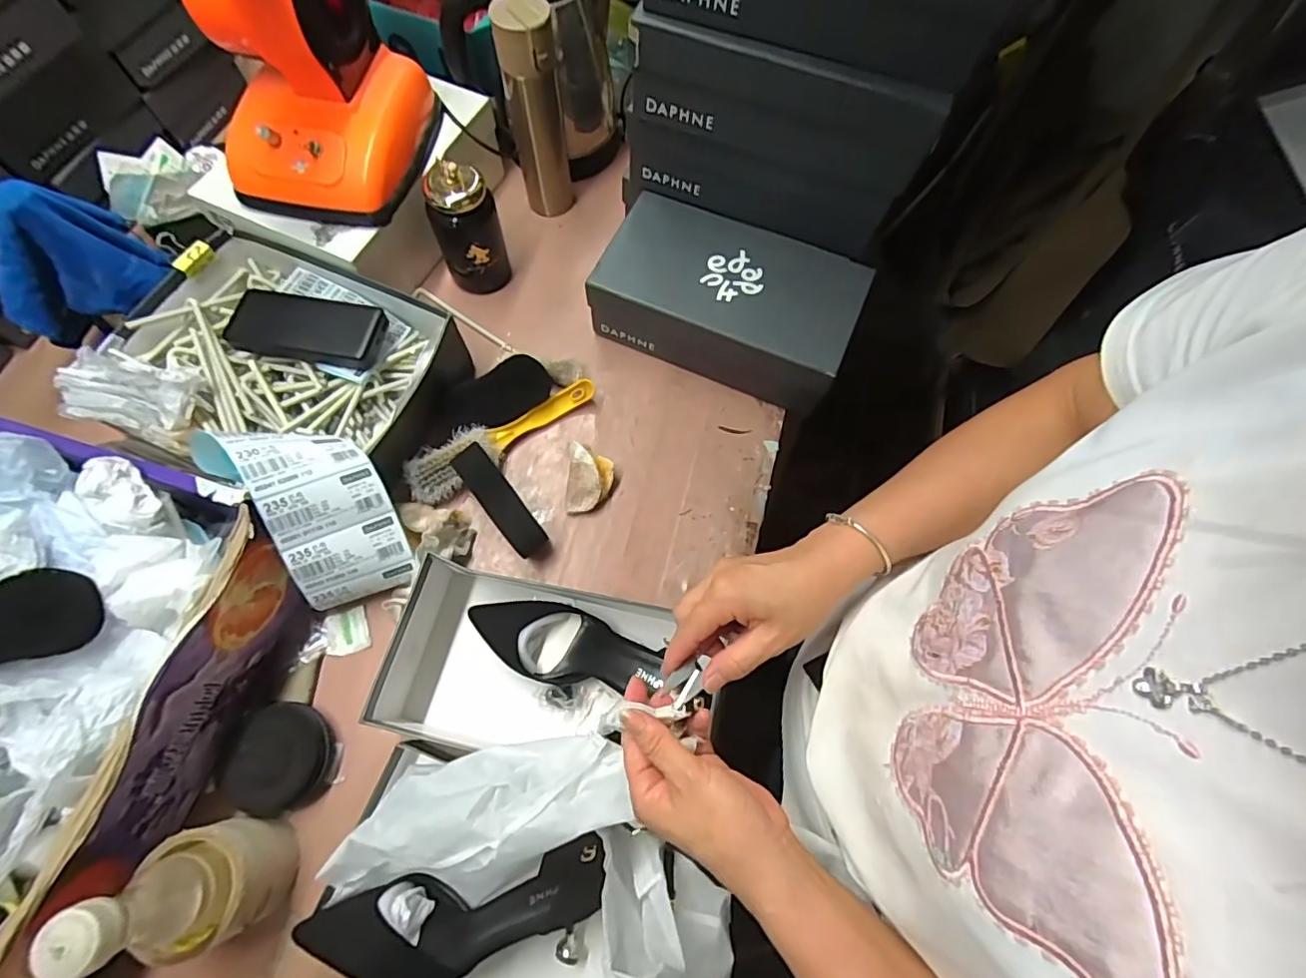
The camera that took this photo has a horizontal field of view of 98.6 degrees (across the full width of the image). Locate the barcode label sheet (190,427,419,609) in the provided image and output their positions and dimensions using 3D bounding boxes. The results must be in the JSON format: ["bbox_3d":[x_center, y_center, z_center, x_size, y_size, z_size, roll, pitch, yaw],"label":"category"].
[{"bbox_3d":[-0.312,0.019,0.532,0.107,0.033,0.196,-36,113,-25],"label":"barcode label sheet"}]

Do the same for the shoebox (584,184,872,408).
[{"bbox_3d":[0.087,-0.227,0.686,0.294,0.113,0.161,24,70,6],"label":"shoebox"}]

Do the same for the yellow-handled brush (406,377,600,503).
[{"bbox_3d":[-0.175,-0.064,0.650,0.233,0.041,0.053,-37,75,-15],"label":"yellow-handled brush"}]

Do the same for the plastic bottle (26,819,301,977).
[{"bbox_3d":[-0.355,0.308,0.425,0.077,0.187,0.088,-17,71,-9],"label":"plastic bottle"}]

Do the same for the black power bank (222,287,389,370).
[{"bbox_3d":[-0.385,-0.179,0.624,0.156,0.022,0.071,9,69,1],"label":"black power bank"}]

